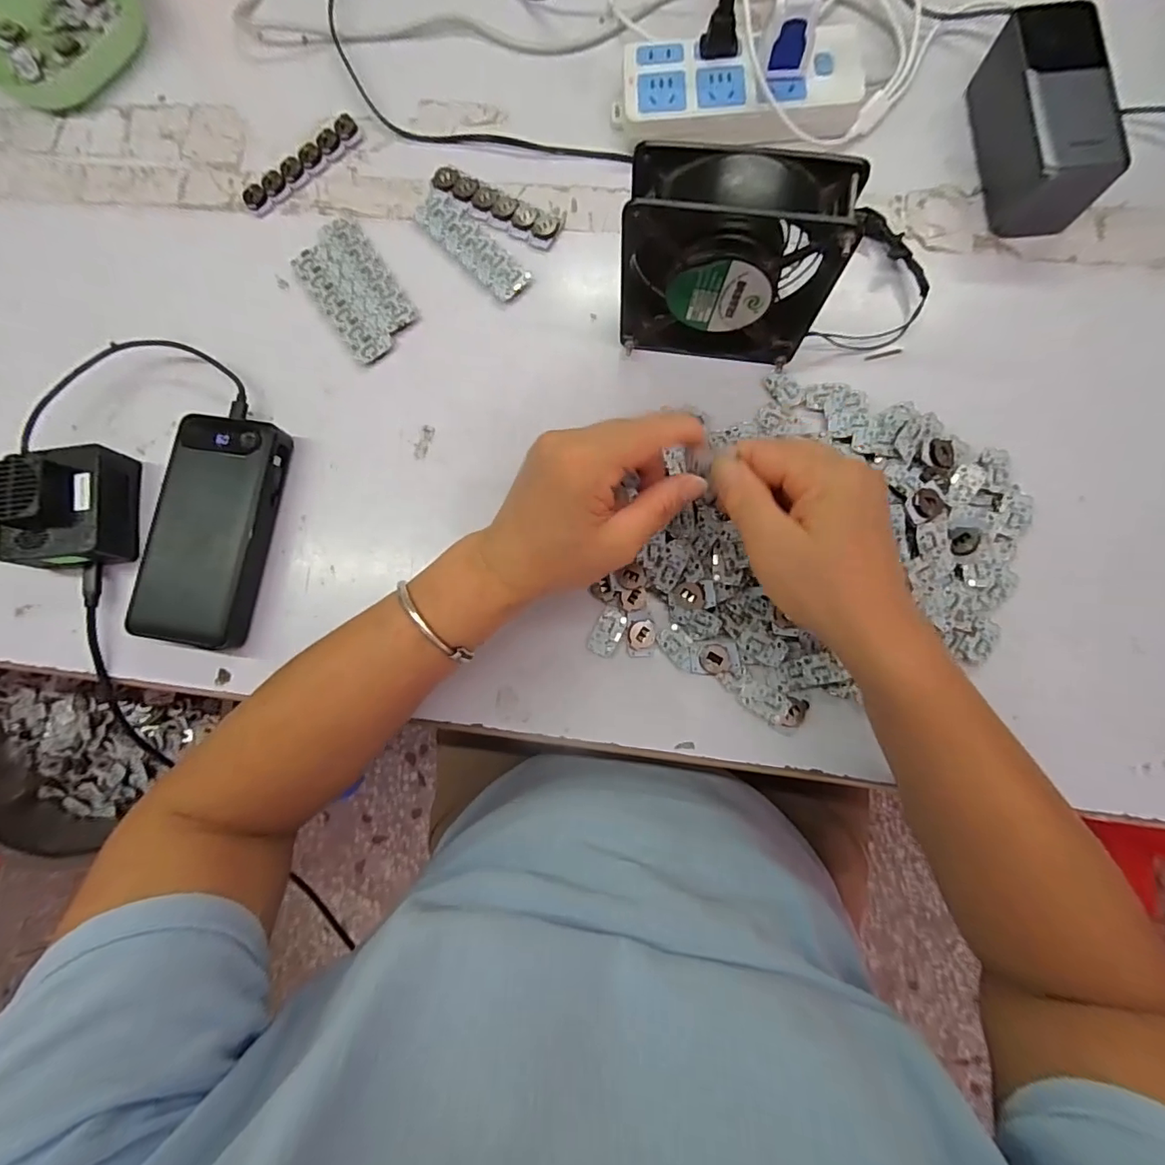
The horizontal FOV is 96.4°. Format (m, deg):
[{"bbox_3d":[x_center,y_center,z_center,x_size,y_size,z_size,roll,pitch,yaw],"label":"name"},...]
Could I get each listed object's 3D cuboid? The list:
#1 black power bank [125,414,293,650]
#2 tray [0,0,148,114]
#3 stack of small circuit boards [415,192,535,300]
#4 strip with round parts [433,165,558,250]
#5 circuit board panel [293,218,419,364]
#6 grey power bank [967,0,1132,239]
[{"bbox_3d":[-0.255,-0.037,0.359,0.072,0.032,0.155,8,82,5],"label":"black power bank"},{"bbox_3d":[-0.448,-0.472,0.437,0.142,0.023,0.140,43,87,9],"label":"tray"},{"bbox_3d":[-0.084,-0.253,0.390,0.031,0.004,0.109,-43,81,-3],"label":"stack of small circuit boards"},{"bbox_3d":[-0.068,-0.285,0.394,0.108,0.008,0.024,31,85,8],"label":"strip with round parts"},{"bbox_3d":[-0.172,-0.221,0.392,0.056,0.006,0.111,-36,81,-2],"label":"circuit board panel"},{"bbox_3d":[0.310,-0.309,0.350,0.052,0.050,0.128,-3,81,4],"label":"grey power bank"}]

